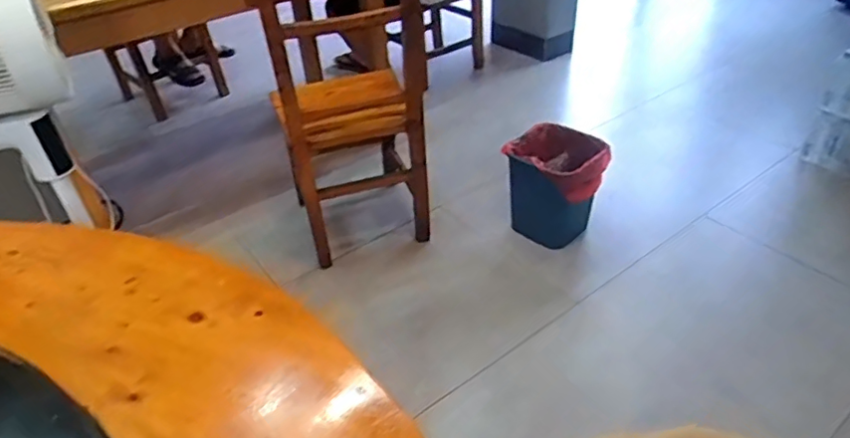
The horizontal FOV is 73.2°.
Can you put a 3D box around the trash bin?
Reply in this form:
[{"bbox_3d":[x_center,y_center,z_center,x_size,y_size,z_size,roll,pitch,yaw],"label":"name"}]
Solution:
[{"bbox_3d":[0.384,-0.096,1.735,0.269,0.295,0.269,-3,38,2],"label":"trash bin"}]

